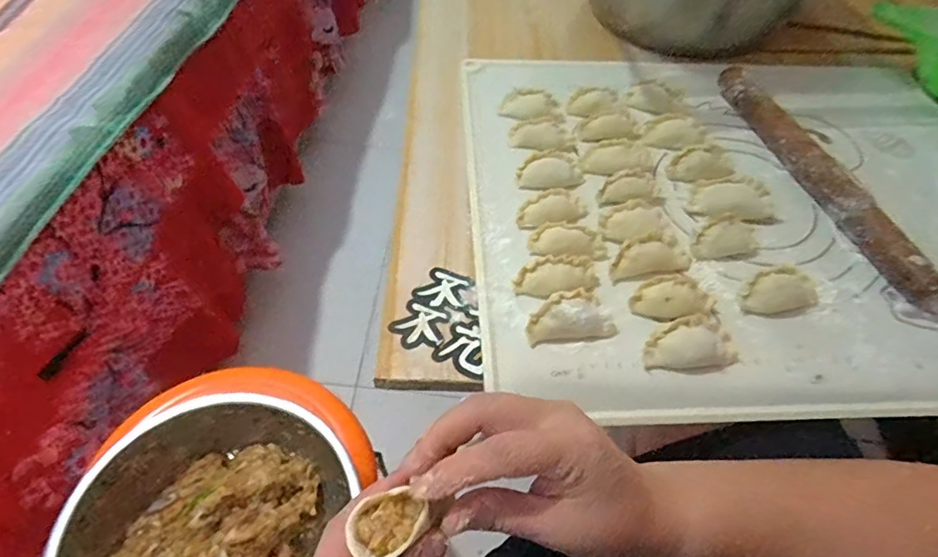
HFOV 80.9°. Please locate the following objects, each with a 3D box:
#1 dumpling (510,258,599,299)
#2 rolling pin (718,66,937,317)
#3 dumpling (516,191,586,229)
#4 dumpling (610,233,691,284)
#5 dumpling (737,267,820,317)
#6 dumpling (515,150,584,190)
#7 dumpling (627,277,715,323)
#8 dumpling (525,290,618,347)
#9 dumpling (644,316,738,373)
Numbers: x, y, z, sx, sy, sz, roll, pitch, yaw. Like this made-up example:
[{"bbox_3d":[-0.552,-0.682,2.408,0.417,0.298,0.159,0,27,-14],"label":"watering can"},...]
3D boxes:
[{"bbox_3d":[0.064,-0.001,0.395,0.063,0.018,0.023,1,54,-5],"label":"dumpling"},{"bbox_3d":[0.299,-0.096,0.479,0.029,0.031,0.288,-10,56,-13],"label":"rolling pin"},{"bbox_3d":[0.066,-0.054,0.438,0.057,0.016,0.025,-21,59,-19],"label":"dumpling"},{"bbox_3d":[0.135,-0.017,0.410,0.066,0.015,0.026,-16,57,-16],"label":"dumpling"},{"bbox_3d":[0.225,0.010,0.397,0.062,0.020,0.030,-7,55,-11],"label":"dumpling"},{"bbox_3d":[0.068,-0.091,0.464,0.054,0.015,0.031,-2,55,-7],"label":"dumpling"},{"bbox_3d":[0.143,0.014,0.388,0.055,0.016,0.029,-3,55,-8],"label":"dumpling"},{"bbox_3d":[0.069,0.027,0.373,0.059,0.016,0.031,-12,56,-14],"label":"dumpling"},{"bbox_3d":[0.146,0.045,0.367,0.060,0.018,0.032,-5,55,-9],"label":"dumpling"}]

